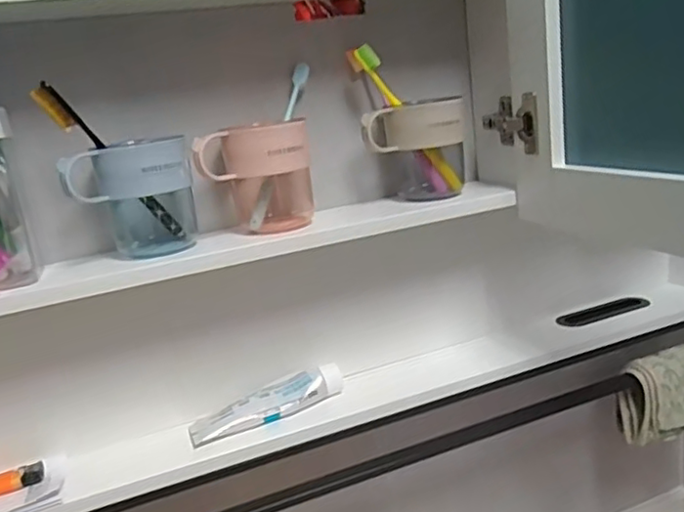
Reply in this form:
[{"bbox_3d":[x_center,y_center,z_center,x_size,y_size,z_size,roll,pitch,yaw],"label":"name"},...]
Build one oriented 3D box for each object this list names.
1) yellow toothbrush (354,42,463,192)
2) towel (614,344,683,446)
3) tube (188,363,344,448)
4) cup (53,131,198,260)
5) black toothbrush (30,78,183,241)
[{"bbox_3d":[0.073,-0.142,0.646,0.018,0.180,0.014,-38,15,4],"label":"yellow toothbrush"},{"bbox_3d":[0.422,0.175,0.782,0.134,0.097,0.059,-9,15,-4],"label":"towel"},{"bbox_3d":[-0.075,0.149,0.634,0.161,0.031,0.039,-15,17,-25],"label":"tube"},{"bbox_3d":[-0.185,-0.049,0.558,0.103,0.104,0.068,-10,16,-10],"label":"cup"},{"bbox_3d":[-0.199,-0.076,0.548,0.011,0.185,0.018,4,54,36],"label":"black toothbrush"}]

